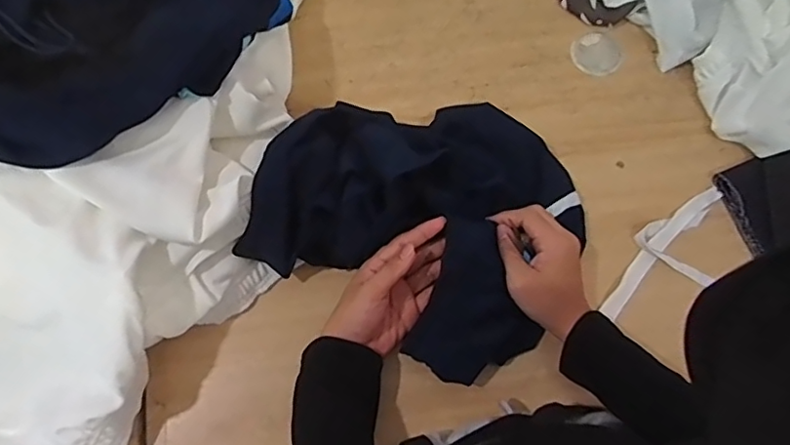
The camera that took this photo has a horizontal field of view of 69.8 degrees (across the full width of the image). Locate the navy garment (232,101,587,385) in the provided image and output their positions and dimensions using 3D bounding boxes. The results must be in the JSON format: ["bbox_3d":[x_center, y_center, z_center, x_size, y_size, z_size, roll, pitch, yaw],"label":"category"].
[{"bbox_3d":[0.041,-0.023,0.637,0.333,0.083,0.304,30,75,7],"label":"navy garment"}]

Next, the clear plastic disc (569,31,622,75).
[{"bbox_3d":[0.268,-0.223,0.752,0.062,0.007,0.060,0,74,-1],"label":"clear plastic disc"}]

